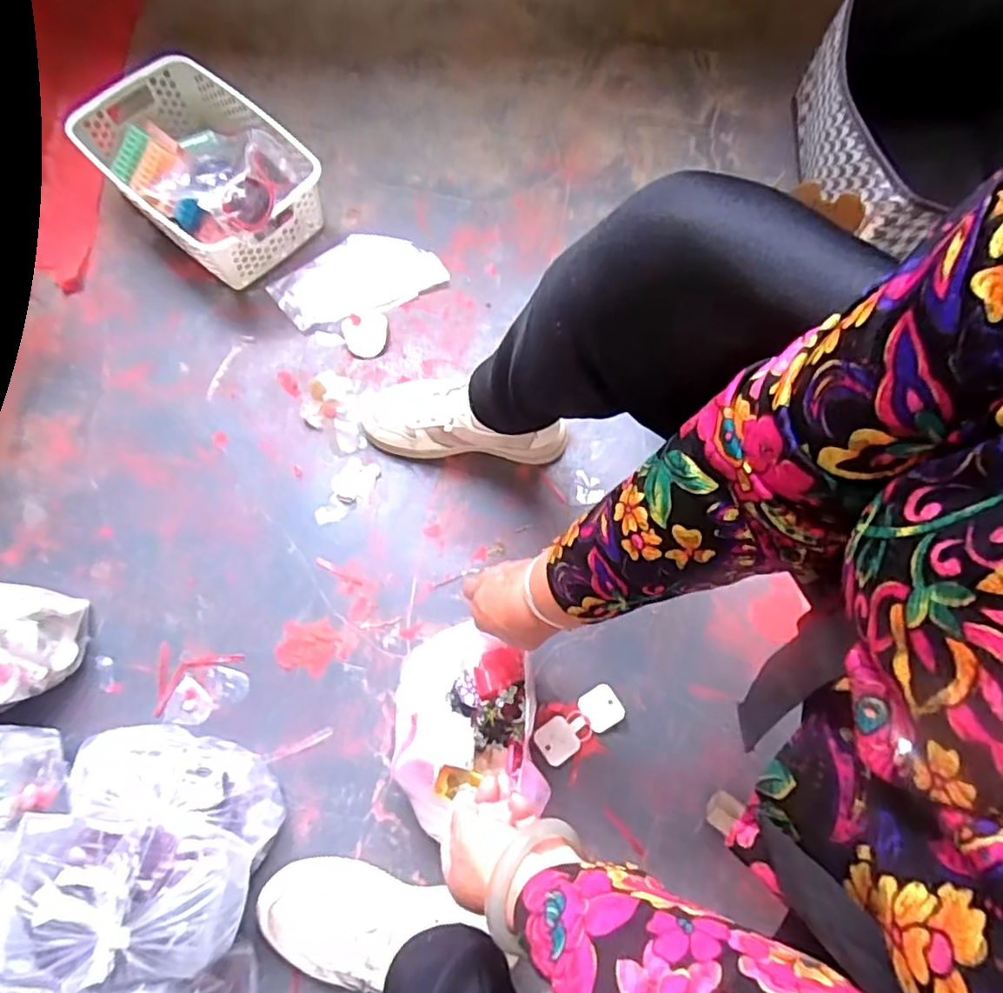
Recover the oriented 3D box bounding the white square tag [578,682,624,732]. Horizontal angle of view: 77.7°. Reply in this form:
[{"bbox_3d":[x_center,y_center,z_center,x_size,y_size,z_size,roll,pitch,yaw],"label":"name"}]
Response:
[{"bbox_3d":[0.105,0.225,0.663,0.039,0.009,0.042,-32,74,-13],"label":"white square tag"}]

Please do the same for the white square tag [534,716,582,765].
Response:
[{"bbox_3d":[0.058,0.254,0.650,0.040,0.005,0.041,-35,75,-13],"label":"white square tag"}]

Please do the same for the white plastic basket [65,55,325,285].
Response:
[{"bbox_3d":[-0.388,-0.433,0.819,0.317,0.120,0.204,40,74,11],"label":"white plastic basket"}]

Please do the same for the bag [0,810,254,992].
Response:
[{"bbox_3d":[-0.299,0.313,0.479,0.171,0.091,0.112,7,74,0],"label":"bag"}]

